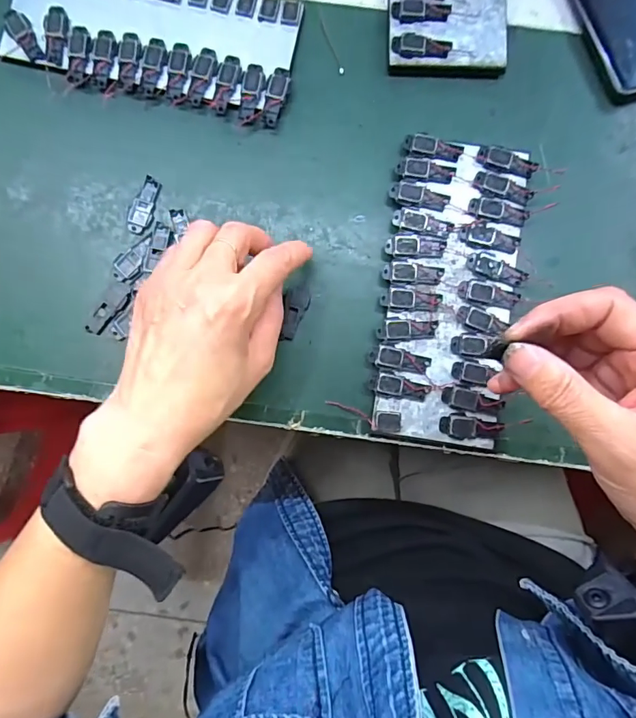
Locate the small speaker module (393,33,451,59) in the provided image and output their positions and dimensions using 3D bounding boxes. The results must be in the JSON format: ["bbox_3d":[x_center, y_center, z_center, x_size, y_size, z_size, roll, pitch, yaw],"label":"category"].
[{"bbox_3d":[0.071,-0.214,0.324,0.040,0.004,0.016,-1,91,-3],"label":"small speaker module"}]

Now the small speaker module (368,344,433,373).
[{"bbox_3d":[0.054,0.000,0.312,0.040,0.004,0.015,9,86,1],"label":"small speaker module"}]

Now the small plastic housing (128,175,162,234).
[{"bbox_3d":[-0.120,-0.106,0.326,0.017,0.004,0.040,12,86,2],"label":"small plastic housing"}]

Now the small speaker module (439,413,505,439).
[{"bbox_3d":[0.099,0.045,0.308,0.039,0.006,0.015,10,86,2],"label":"small speaker module"}]

